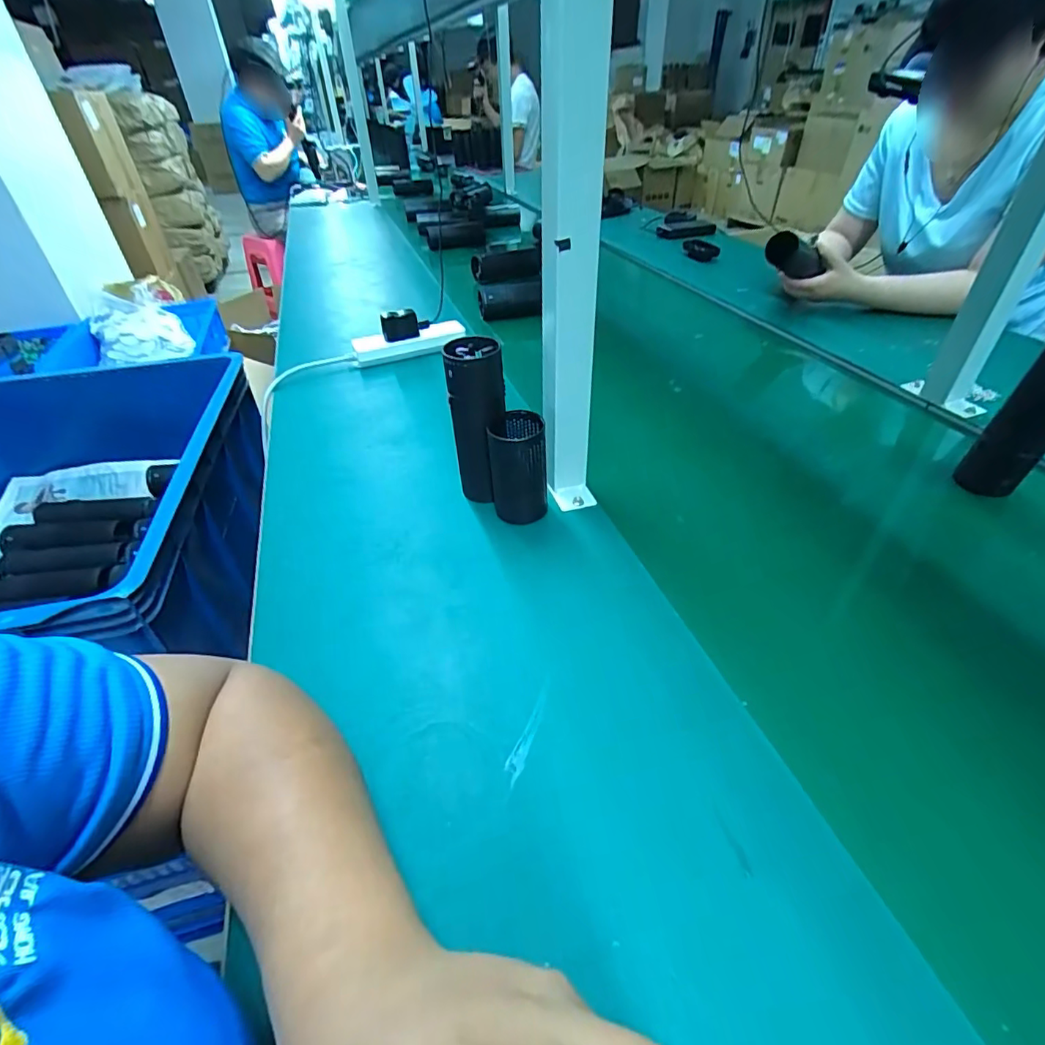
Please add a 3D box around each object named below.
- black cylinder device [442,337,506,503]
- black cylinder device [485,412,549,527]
[{"bbox_3d":[-0.043,-0.092,0.531,0.053,0.166,0.054,-6,40,-4],"label":"black cylinder device"},{"bbox_3d":[-0.004,-0.052,0.523,0.054,0.102,0.046,-4,40,-2],"label":"black cylinder device"}]

